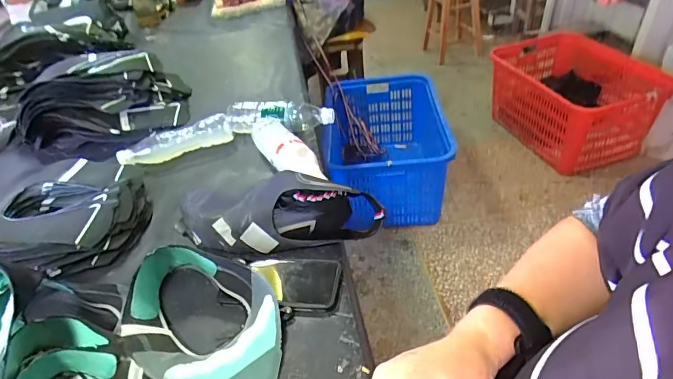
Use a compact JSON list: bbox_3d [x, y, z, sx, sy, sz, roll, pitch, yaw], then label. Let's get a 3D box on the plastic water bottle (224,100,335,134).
[{"bbox_3d":[-0.123,-0.149,0.889,0.229,0.058,0.057,2,41,12],"label":"plastic water bottle"}]

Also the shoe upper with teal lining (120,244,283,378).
[{"bbox_3d":[-0.168,0.164,0.534,0.240,0.053,0.158,14,44,24],"label":"shoe upper with teal lining"}]

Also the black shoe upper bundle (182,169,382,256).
[{"bbox_3d":[-0.098,0.029,0.665,0.335,0.070,0.130,-3,40,5],"label":"black shoe upper bundle"}]

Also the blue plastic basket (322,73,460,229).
[{"bbox_3d":[0.219,-0.158,1.787,0.480,0.378,0.649,-5,40,3],"label":"blue plastic basket"}]

